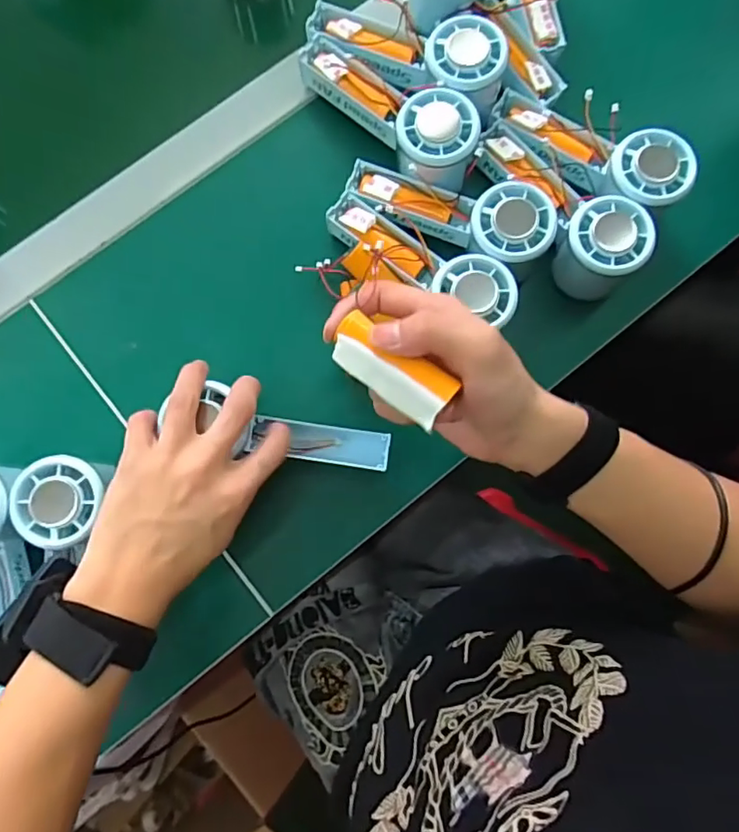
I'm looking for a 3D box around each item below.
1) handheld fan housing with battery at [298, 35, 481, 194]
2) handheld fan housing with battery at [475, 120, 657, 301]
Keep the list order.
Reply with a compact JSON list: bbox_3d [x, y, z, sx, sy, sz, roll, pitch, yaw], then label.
[{"bbox_3d":[0.013,-0.226,0.411,0.162,0.035,0.062,41,84,16],"label":"handheld fan housing with battery"},{"bbox_3d":[0.135,-0.153,0.411,0.150,0.056,0.058,44,84,3],"label":"handheld fan housing with battery"}]

